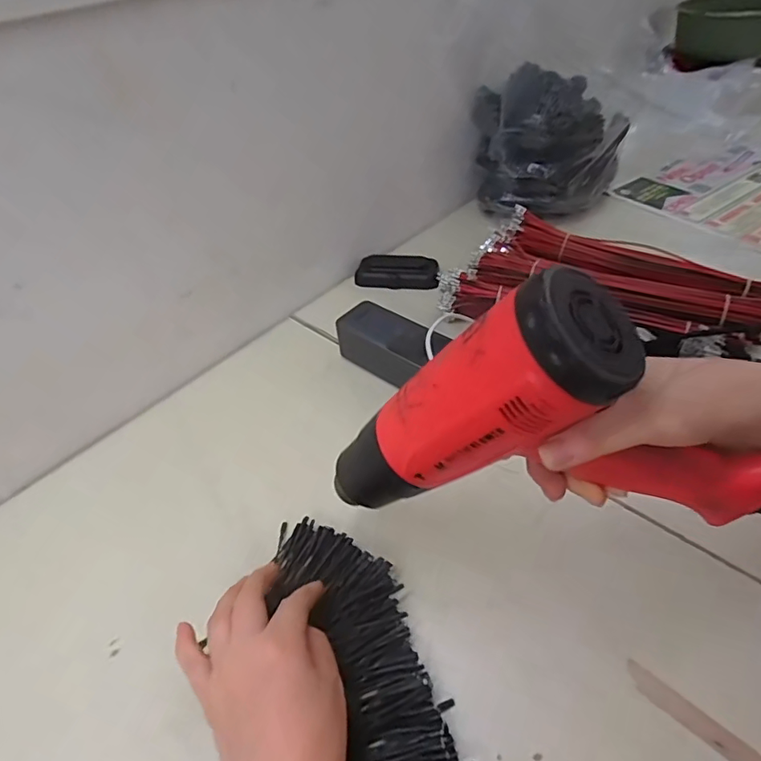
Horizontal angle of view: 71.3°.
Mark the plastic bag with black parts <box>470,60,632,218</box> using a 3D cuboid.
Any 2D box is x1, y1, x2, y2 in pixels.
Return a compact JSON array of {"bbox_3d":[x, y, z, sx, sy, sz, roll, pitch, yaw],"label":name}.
[{"bbox_3d":[0.232,-0.330,0.738,0.204,0.171,0.112,8,45,14],"label":"plastic bag with black parts"}]

